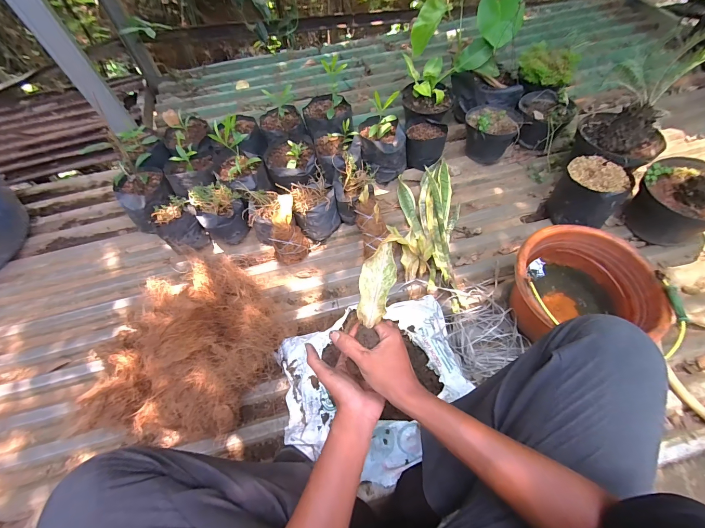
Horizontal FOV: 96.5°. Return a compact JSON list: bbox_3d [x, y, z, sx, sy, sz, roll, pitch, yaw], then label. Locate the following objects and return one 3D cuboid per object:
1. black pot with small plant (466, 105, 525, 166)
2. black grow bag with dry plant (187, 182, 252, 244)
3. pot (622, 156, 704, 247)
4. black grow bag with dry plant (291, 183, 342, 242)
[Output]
[{"bbox_3d":[0.460,-0.439,1.072,0.174,0.145,0.157,23,63,14],"label":"black pot with small plant"},{"bbox_3d":[-0.392,-0.153,0.945,0.133,0.121,0.144,-40,66,-19],"label":"black grow bag with dry plant"},{"bbox_3d":[0.919,-0.176,0.883,0.193,0.165,0.219,-26,63,-12],"label":"pot"},{"bbox_3d":[-0.112,-0.167,0.947,0.128,0.112,0.143,-16,61,-7],"label":"black grow bag with dry plant"}]

